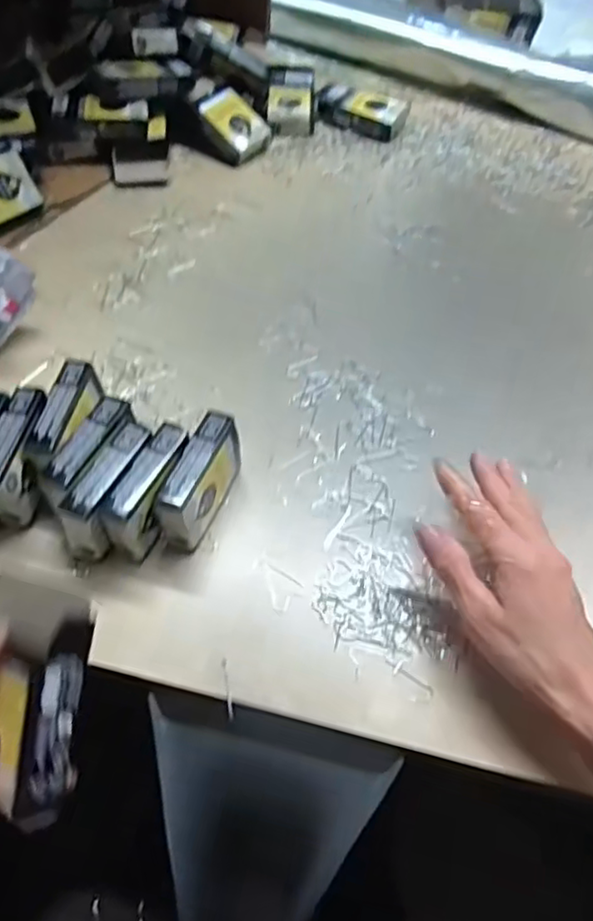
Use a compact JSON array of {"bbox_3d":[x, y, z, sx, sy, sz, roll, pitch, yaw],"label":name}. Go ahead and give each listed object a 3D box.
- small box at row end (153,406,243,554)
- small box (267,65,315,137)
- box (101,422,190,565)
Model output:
[{"bbox_3d":[-0.061,0.016,0.410,0.023,0.059,0.077,22,57,11],"label":"small box at row end"},{"bbox_3d":[-0.005,-0.397,0.703,0.050,0.026,0.104,1,56,-2],"label":"small box"},{"bbox_3d":[-0.090,0.023,0.404,0.022,0.058,0.075,24,58,13],"label":"box"}]

